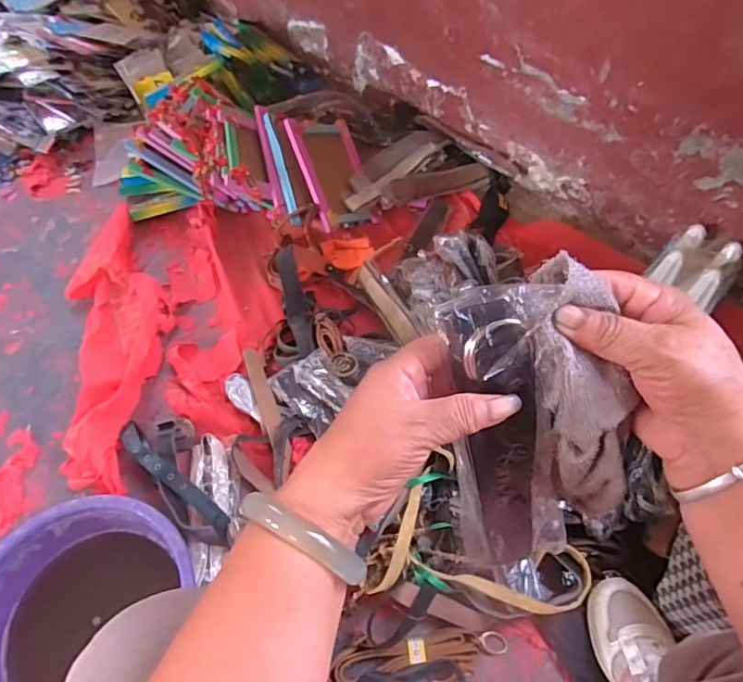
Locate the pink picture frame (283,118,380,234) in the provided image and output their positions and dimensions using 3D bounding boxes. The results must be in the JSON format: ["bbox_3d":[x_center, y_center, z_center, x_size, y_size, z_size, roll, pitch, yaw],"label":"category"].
[{"bbox_3d":[-0.070,-0.329,1.067,0.154,0.017,0.210,-24,96,-46],"label":"pink picture frame"}]

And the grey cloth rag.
[{"bbox_3d":[0.117,0.032,0.298,0.046,0.037,0.156,-15,105,-6],"label":"grey cloth rag"}]

